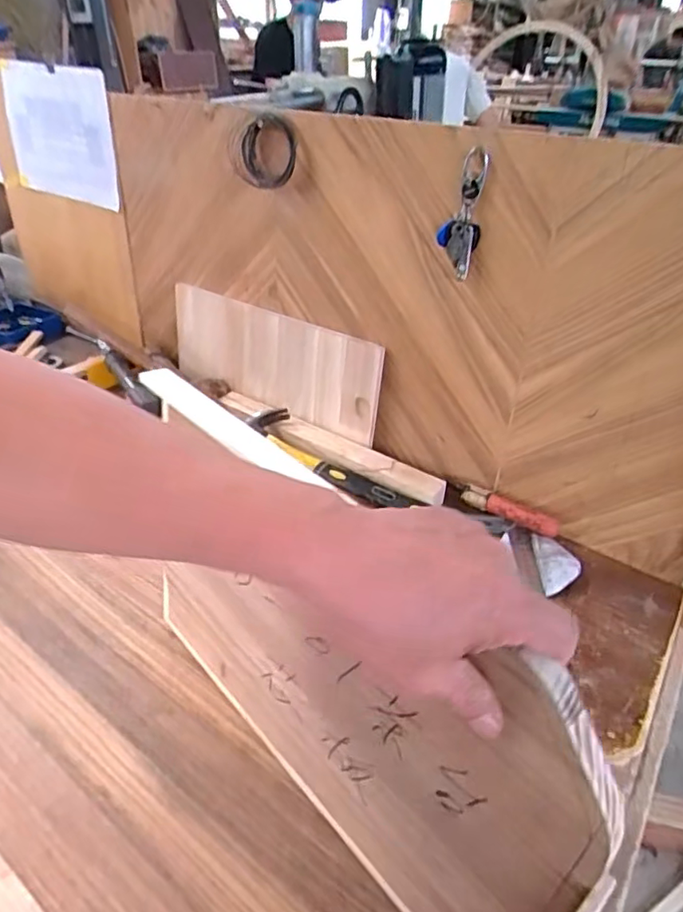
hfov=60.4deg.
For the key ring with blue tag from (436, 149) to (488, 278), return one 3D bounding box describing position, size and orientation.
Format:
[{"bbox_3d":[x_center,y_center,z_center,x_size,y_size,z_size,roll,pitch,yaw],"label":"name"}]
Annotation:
[{"bbox_3d":[0.142,-0.285,0.701,0.049,0.142,0.038,9,37,10],"label":"key ring with blue tag"}]

